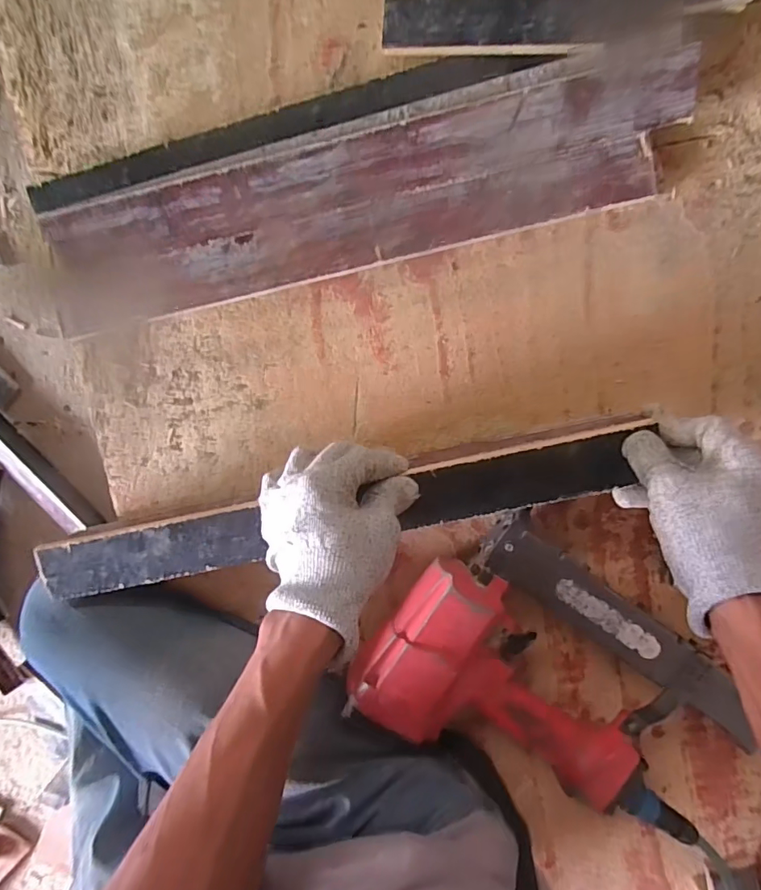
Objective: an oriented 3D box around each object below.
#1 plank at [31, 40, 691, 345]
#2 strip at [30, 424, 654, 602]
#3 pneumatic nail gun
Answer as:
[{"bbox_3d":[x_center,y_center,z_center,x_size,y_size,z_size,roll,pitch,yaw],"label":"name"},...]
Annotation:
[{"bbox_3d":[-0.022,-0.188,0.392,0.509,0.018,0.100,-13,122,4],"label":"plank"},{"bbox_3d":[-0.041,0.056,0.400,0.481,0.019,0.055,-12,98,4],"label":"strip"},{"bbox_3d":[0.165,0.220,0.435,0.338,0.079,0.202,38,98,-3],"label":"pneumatic nail gun"}]

